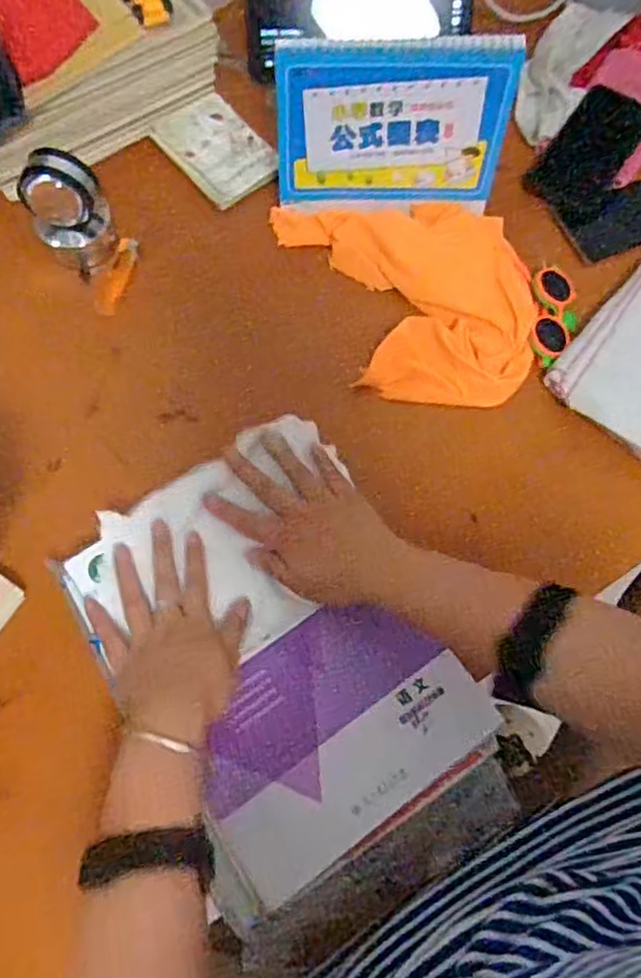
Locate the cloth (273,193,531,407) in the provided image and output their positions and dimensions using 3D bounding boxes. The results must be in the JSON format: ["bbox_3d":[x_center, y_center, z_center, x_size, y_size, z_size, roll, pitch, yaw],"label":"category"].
[{"bbox_3d":[0.084,-0.184,0.660,0.244,0.048,0.203,1,70,-2],"label":"cloth"}]

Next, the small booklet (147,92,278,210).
[{"bbox_3d":[-0.111,-0.360,0.727,0.090,0.012,0.142,-33,69,-14],"label":"small booklet"}]

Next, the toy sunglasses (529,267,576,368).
[{"bbox_3d":[0.226,-0.168,0.671,0.042,0.023,0.106,10,70,2],"label":"toy sunglasses"}]

